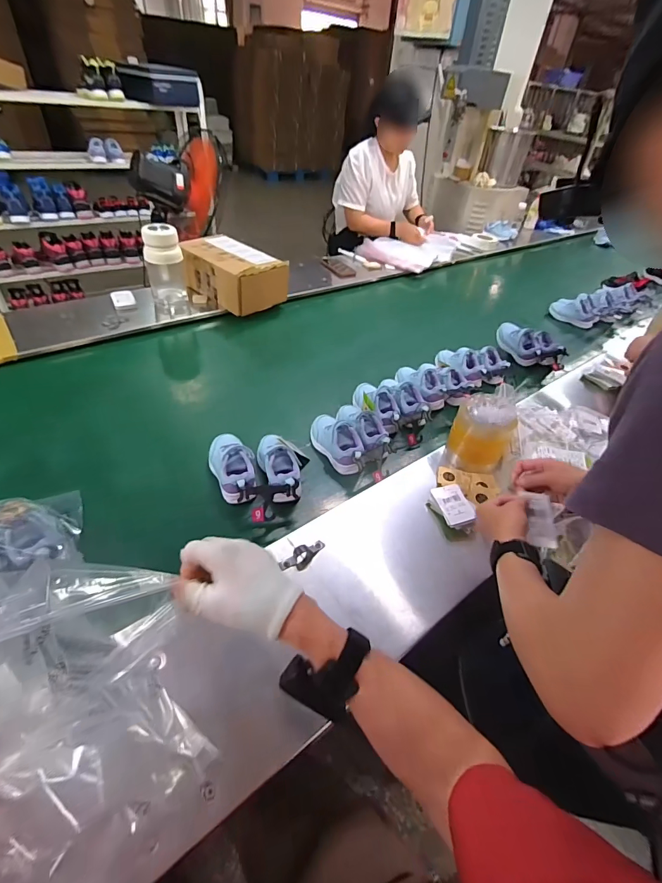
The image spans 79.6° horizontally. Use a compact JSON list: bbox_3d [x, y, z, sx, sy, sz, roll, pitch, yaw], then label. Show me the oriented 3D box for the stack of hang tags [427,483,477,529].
[{"bbox_3d":[0.213,0.109,0.705,0.063,0.029,0.098,2,44,-6],"label":"stack of hang tags"}]

